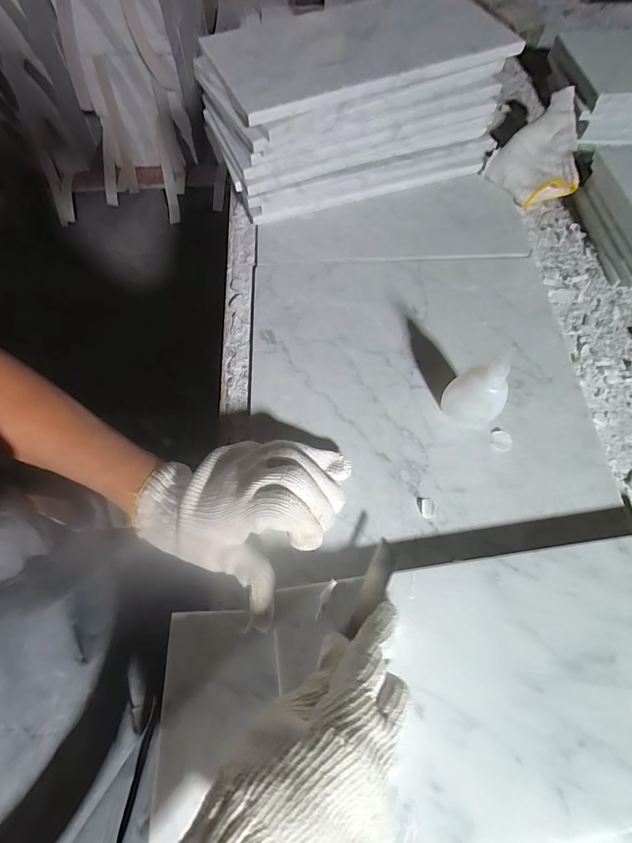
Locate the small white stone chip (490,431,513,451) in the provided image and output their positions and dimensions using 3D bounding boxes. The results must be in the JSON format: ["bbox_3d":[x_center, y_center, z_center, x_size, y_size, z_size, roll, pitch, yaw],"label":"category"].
[{"bbox_3d":[0.161,0.017,0.330,0.018,0.004,0.017,1,66,-2],"label":"small white stone chip"}]

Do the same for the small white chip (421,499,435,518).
[{"bbox_3d":[0.090,0.069,0.306,0.010,0.004,0.016,4,66,0],"label":"small white chip"}]

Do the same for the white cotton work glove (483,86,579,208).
[{"bbox_3d":[0.281,-0.322,0.459,0.098,0.053,0.132,42,71,15],"label":"white cotton work glove"}]

